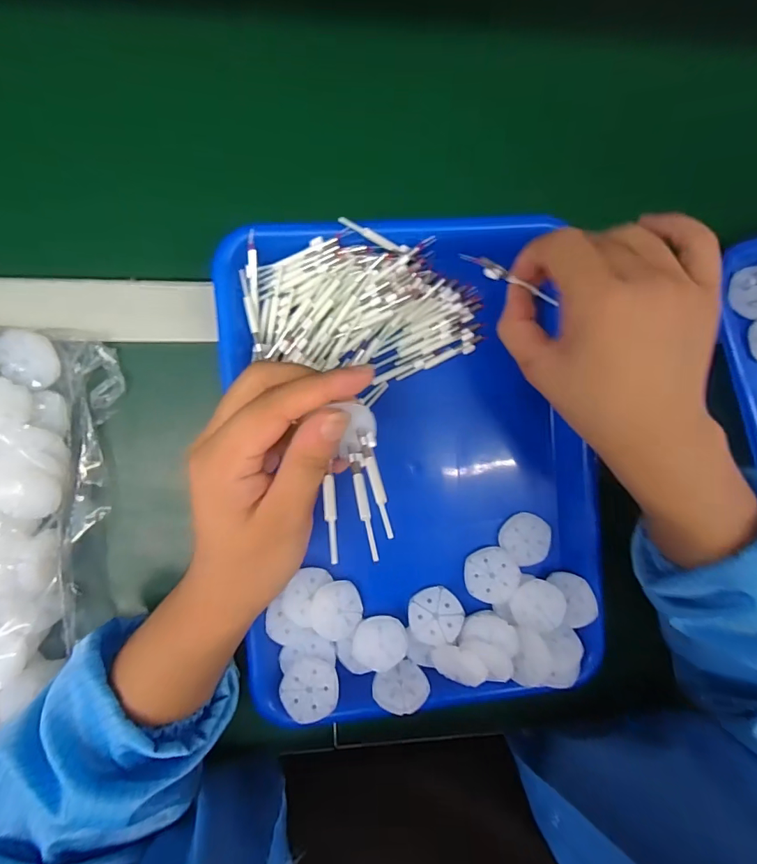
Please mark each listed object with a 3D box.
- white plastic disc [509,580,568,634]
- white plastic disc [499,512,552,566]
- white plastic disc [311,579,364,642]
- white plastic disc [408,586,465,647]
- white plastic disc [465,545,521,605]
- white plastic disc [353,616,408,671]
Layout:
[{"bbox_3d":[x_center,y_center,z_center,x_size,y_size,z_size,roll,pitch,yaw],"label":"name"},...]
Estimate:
[{"bbox_3d":[0.115,0.124,0.332,0.037,0.012,0.034,0,93,-7],"label":"white plastic disc"},{"bbox_3d":[0.110,0.079,0.341,0.035,0.005,0.039,-42,96,-3],"label":"white plastic disc"},{"bbox_3d":[-0.028,0.123,0.320,0.037,0.004,0.038,7,75,-26],"label":"white plastic disc"},{"bbox_3d":[0.041,0.130,0.329,0.038,0.004,0.038,-1,69,1],"label":"white plastic disc"},{"bbox_3d":[0.082,0.104,0.336,0.037,0.008,0.039,0,93,-7],"label":"white plastic disc"},{"bbox_3d":[0.002,0.149,0.324,0.037,0.004,0.037,0,93,-7],"label":"white plastic disc"}]

